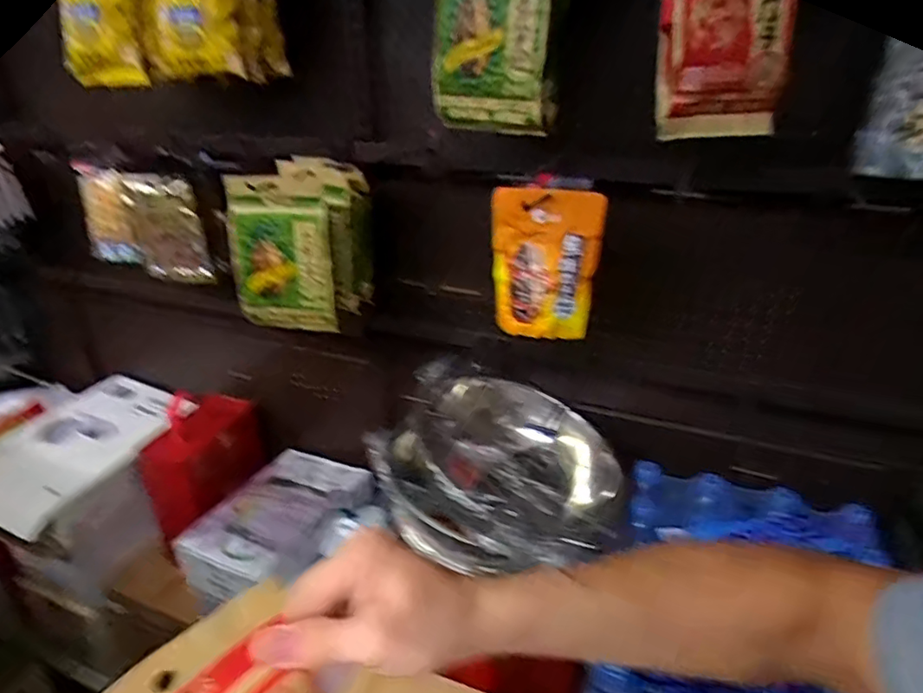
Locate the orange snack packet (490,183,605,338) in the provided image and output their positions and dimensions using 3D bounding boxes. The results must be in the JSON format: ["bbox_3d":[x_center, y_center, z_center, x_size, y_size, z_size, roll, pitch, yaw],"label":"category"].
[{"bbox_3d":[0.117,-0.115,0.812,0.141,0.194,0.056,2,26,5],"label":"orange snack packet"}]

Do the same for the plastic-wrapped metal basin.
[{"bbox_3d":[0.071,0.191,0.977,0.395,0.172,0.376,0,26,0],"label":"plastic-wrapped metal basin"}]

